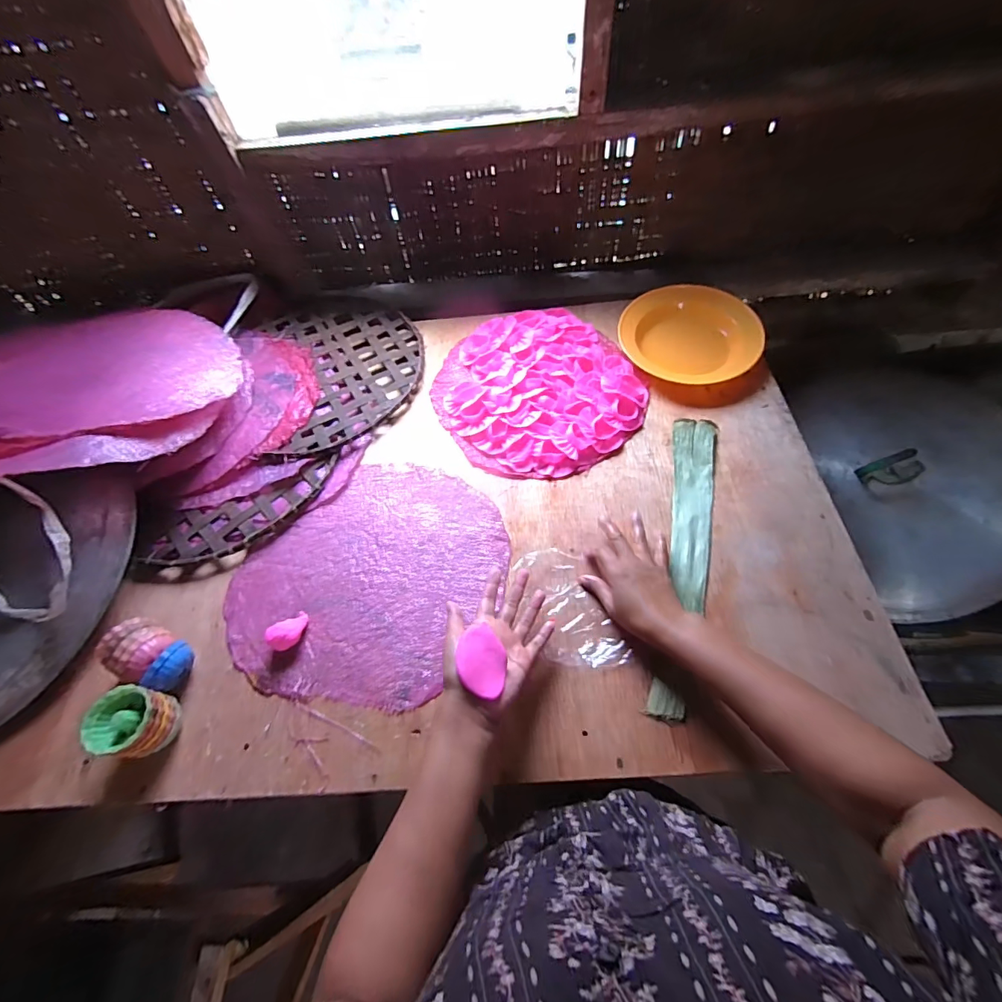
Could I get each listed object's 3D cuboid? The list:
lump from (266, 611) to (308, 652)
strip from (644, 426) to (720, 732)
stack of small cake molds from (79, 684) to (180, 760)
[{"bbox_3d":[-0.253,0.157,0.541,0.044,0.034,0.037,-42,67,-18],"label":"lump"},{"bbox_3d":[0.238,0.060,0.578,0.059,0.018,0.415,13,63,10],"label":"strip"},{"bbox_3d":[-0.384,0.235,0.480,0.062,0.072,0.061,8,62,7],"label":"stack of small cake molds"}]

